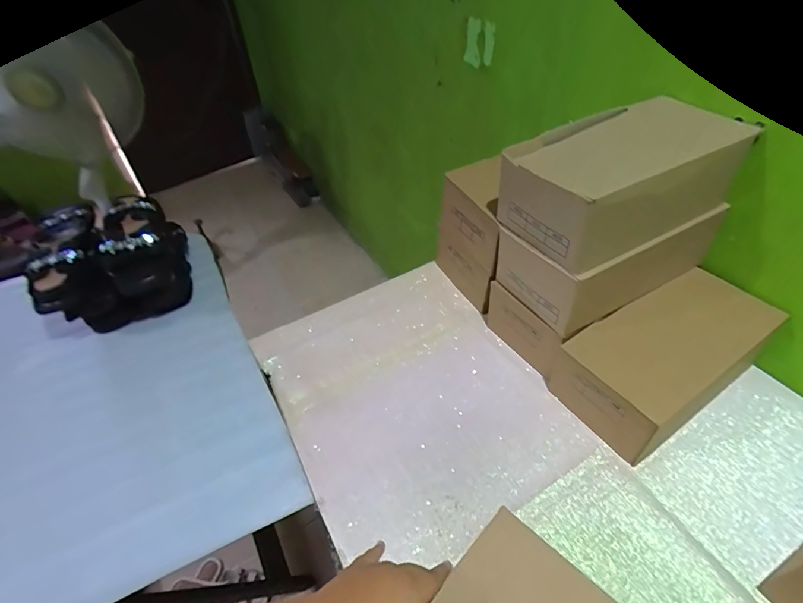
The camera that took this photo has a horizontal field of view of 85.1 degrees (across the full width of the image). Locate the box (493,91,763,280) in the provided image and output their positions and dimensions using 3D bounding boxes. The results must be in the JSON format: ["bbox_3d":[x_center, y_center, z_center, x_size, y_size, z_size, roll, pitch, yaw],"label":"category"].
[{"bbox_3d":[0.274,-0.157,0.551,0.274,0.098,0.160,-23,47,-18],"label":"box"}]

